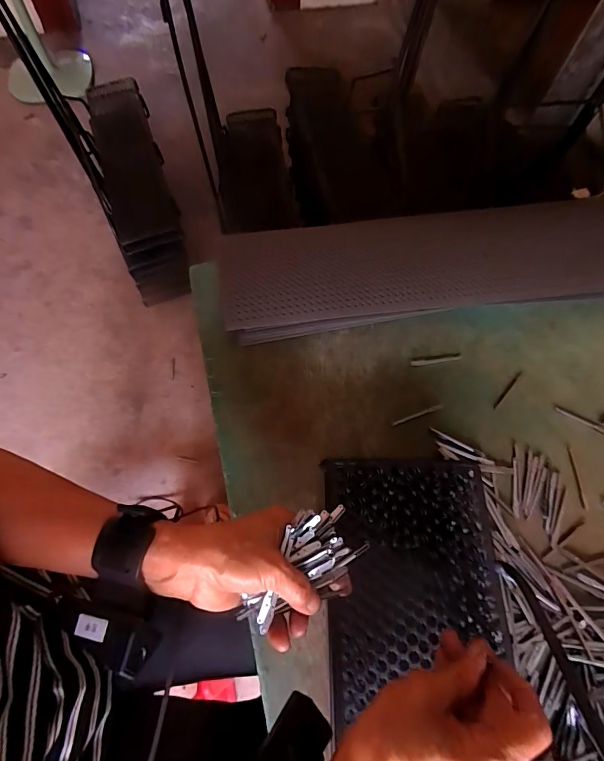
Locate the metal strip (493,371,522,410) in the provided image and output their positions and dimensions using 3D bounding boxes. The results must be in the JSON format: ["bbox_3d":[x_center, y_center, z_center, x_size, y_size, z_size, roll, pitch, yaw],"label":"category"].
[{"bbox_3d":[0.256,0.011,0.489,0.006,0.004,0.070,40,68,15],"label":"metal strip"}]

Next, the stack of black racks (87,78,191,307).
[{"bbox_3d":[-0.482,-0.563,1.179,0.167,0.258,0.646,-17,69,-10],"label":"stack of black racks"}]

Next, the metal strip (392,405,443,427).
[{"bbox_3d":[0.137,0.040,0.464,0.066,0.004,0.005,-17,66,-12],"label":"metal strip"}]

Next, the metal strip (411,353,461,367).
[{"bbox_3d":[0.170,-0.026,0.495,0.068,0.004,0.009,-9,64,-8],"label":"metal strip"}]

